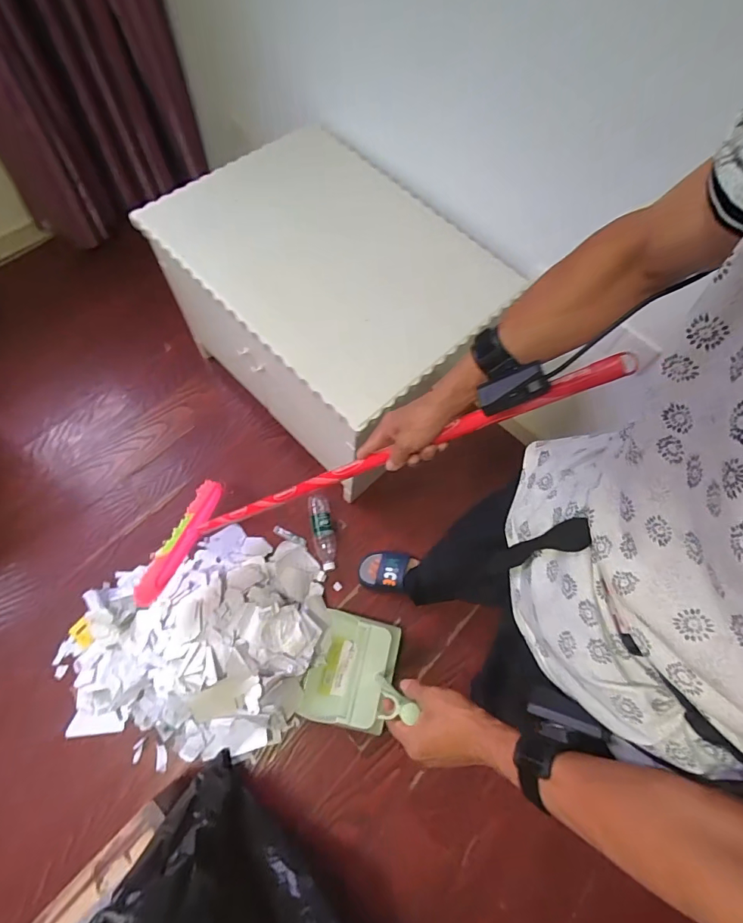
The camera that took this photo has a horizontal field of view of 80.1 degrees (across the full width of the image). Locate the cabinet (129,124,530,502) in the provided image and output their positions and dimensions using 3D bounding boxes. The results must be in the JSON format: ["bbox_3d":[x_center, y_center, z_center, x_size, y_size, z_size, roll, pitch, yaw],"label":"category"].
[{"bbox_3d":[-0.123,-0.448,1.324,0.642,0.489,0.862,-41,76,-20],"label":"cabinet"}]

